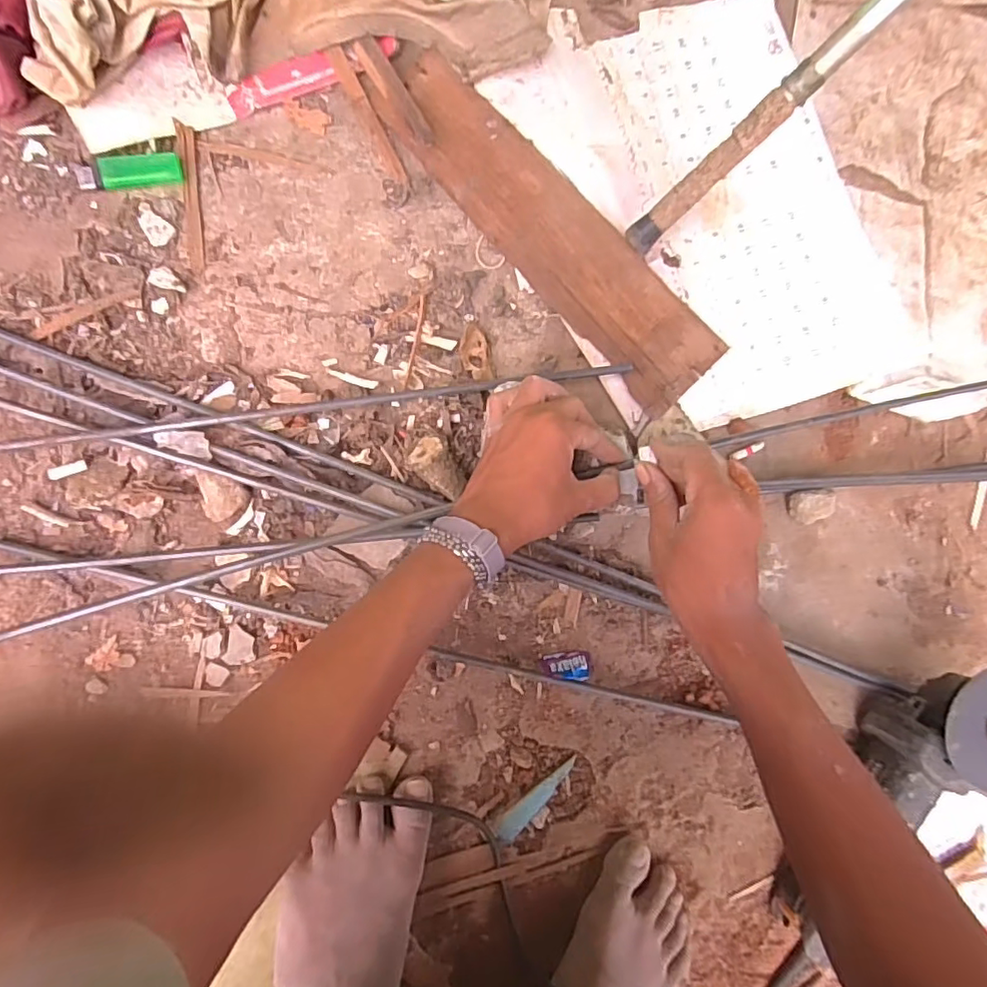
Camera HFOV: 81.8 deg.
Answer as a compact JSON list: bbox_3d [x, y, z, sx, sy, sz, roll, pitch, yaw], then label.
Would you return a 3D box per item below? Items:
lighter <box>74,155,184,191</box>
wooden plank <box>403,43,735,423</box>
[{"bbox_3d":[-0.301,-0.267,0.472,0.079,0.009,0.023,-14,88,-9],"label":"lighter"},{"bbox_3d":[0.062,-0.247,0.532,0.110,0.014,0.375,-43,92,-9],"label":"wooden plank"}]

